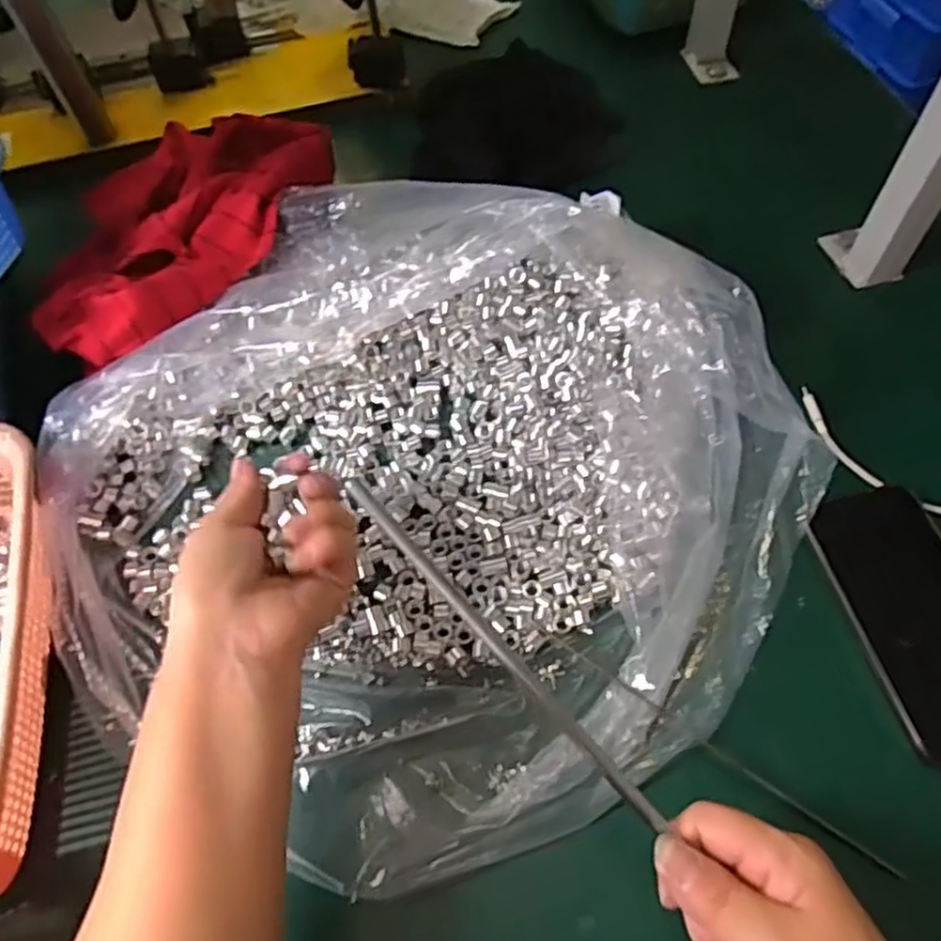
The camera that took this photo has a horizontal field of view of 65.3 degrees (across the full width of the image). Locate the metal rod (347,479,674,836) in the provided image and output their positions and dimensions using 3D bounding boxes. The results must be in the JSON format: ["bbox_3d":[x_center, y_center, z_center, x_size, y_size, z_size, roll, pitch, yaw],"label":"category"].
[{"bbox_3d":[0.014,0.083,0.343,0.009,0.006,0.208,-40,83,-20],"label":"metal rod"}]

